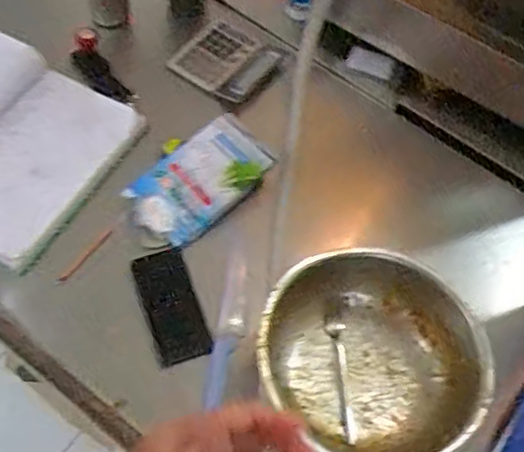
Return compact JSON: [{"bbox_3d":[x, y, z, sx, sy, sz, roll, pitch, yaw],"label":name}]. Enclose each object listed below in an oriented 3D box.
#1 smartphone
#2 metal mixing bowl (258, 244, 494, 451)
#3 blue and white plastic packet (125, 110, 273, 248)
[{"bbox_3d":[-0.127,0.112,0.878,0.072,0.011,0.164,-17,63,-13],"label":"smartphone"},{"bbox_3d":[0.143,0.162,0.806,0.272,0.115,0.271,2,60,-3],"label":"metal mixing bowl"},{"bbox_3d":[-0.095,-0.067,0.933,0.128,0.052,0.225,42,66,18],"label":"blue and white plastic packet"}]

